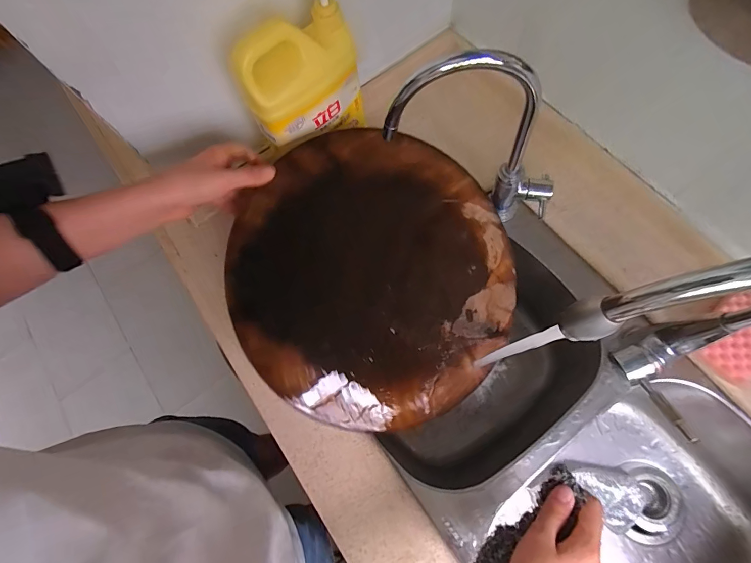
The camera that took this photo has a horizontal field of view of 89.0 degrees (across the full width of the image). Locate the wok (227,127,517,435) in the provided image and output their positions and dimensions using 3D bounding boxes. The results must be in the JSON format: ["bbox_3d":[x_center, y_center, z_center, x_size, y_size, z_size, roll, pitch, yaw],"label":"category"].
[{"bbox_3d":[0.012,-0.003,0.482,0.351,0.046,0.351,0,89,-17],"label":"wok"}]

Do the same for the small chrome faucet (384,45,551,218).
[{"bbox_3d":[0.124,-0.154,0.449,0.220,0.251,0.058,11,74,3],"label":"small chrome faucet"}]

